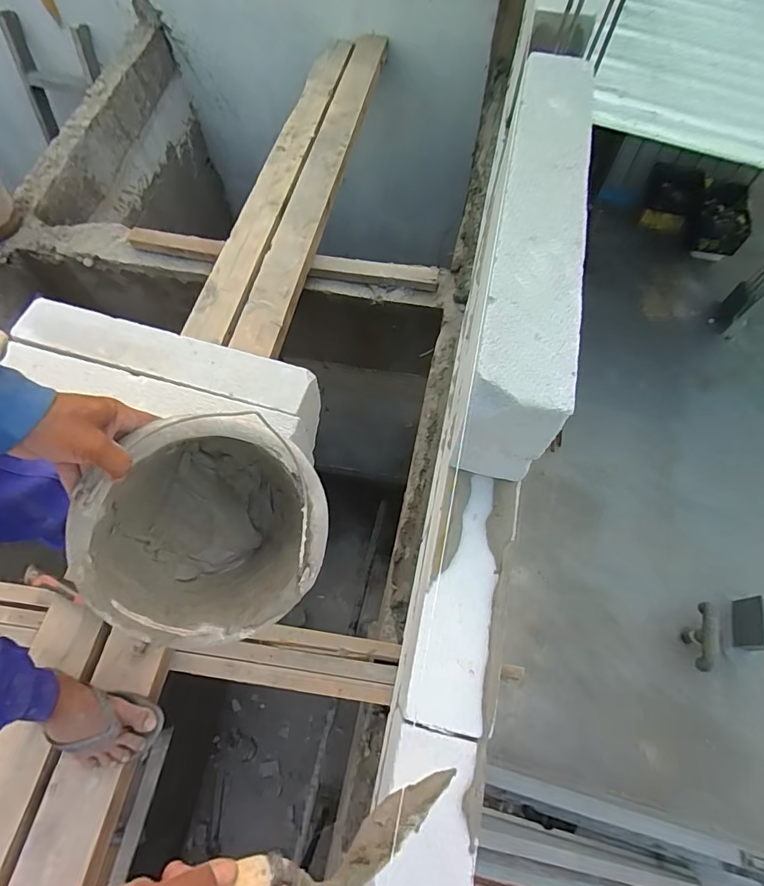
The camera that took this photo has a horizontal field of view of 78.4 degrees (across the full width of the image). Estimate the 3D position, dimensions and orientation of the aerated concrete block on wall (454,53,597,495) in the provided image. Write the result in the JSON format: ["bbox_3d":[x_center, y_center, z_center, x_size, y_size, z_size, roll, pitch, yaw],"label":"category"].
[{"bbox_3d":[0.198,-0.254,0.645,0.100,0.183,0.582,11,66,5],"label":"aerated concrete block on wall"}]

